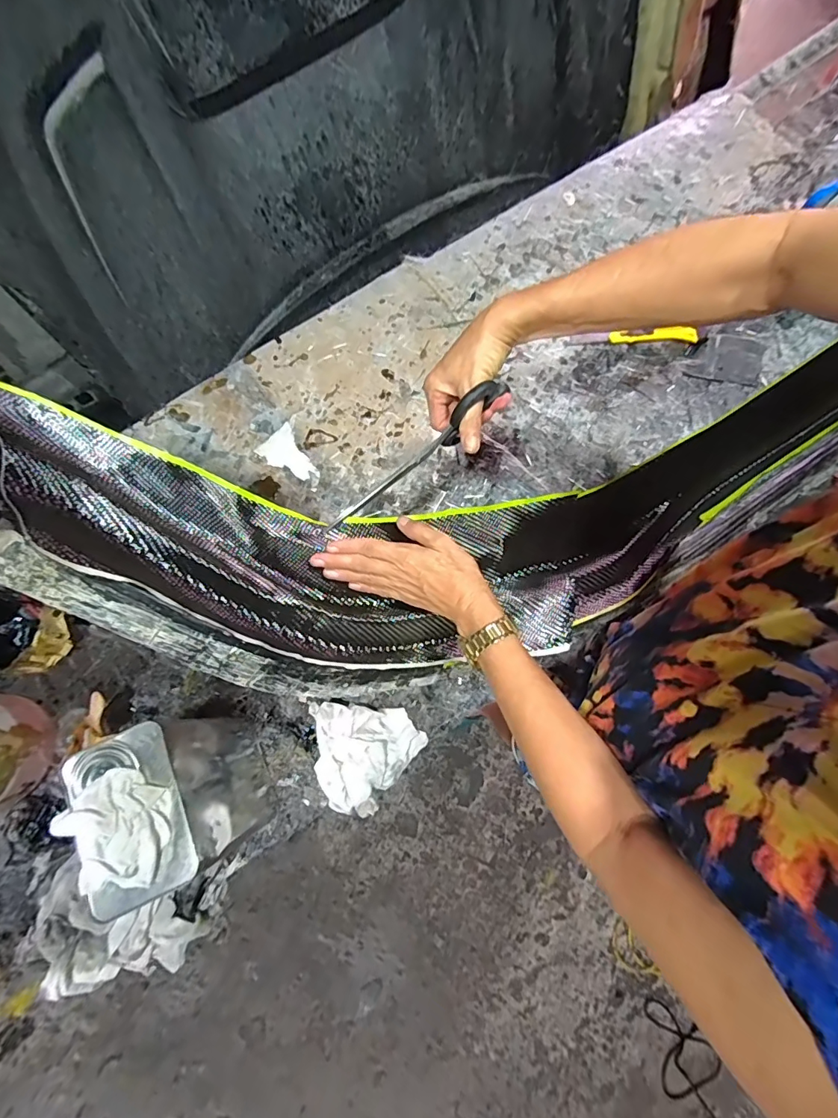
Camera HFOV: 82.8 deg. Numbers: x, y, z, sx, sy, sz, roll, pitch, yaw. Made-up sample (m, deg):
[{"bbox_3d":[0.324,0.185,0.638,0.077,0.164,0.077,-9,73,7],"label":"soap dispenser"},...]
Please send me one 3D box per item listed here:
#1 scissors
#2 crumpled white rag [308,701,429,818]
[{"bbox_3d":[-0.008,-0.103,0.503,0.242,0.061,0.015,-38,80,17],"label":"scissors"},{"bbox_3d":[-0.069,0.280,0.653,0.147,0.054,0.146,7,79,2],"label":"crumpled white rag"}]

